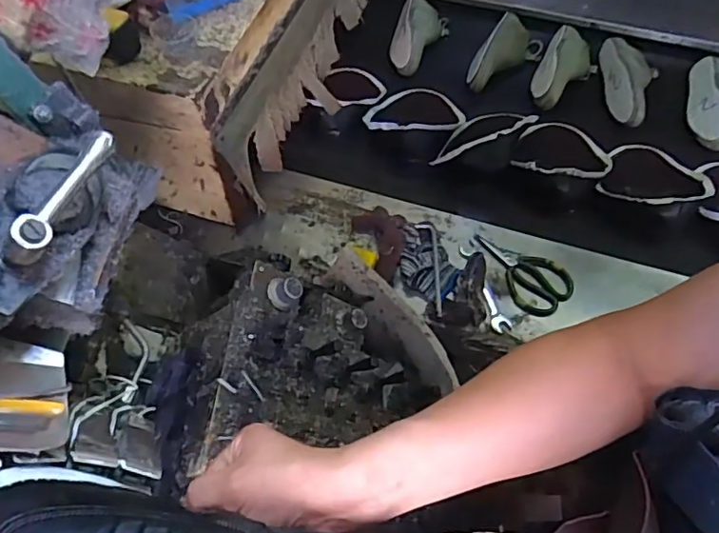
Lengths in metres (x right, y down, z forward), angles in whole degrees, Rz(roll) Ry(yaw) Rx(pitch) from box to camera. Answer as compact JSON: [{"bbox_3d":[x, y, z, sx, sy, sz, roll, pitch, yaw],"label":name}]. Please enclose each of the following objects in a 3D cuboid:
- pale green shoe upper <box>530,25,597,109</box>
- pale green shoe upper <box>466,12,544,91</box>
[{"bbox_3d":[0.416,-0.390,1.128,0.109,0.082,0.204,21,60,13],"label":"pale green shoe upper"},{"bbox_3d":[0.308,-0.442,1.169,0.108,0.066,0.209,28,62,17],"label":"pale green shoe upper"}]

